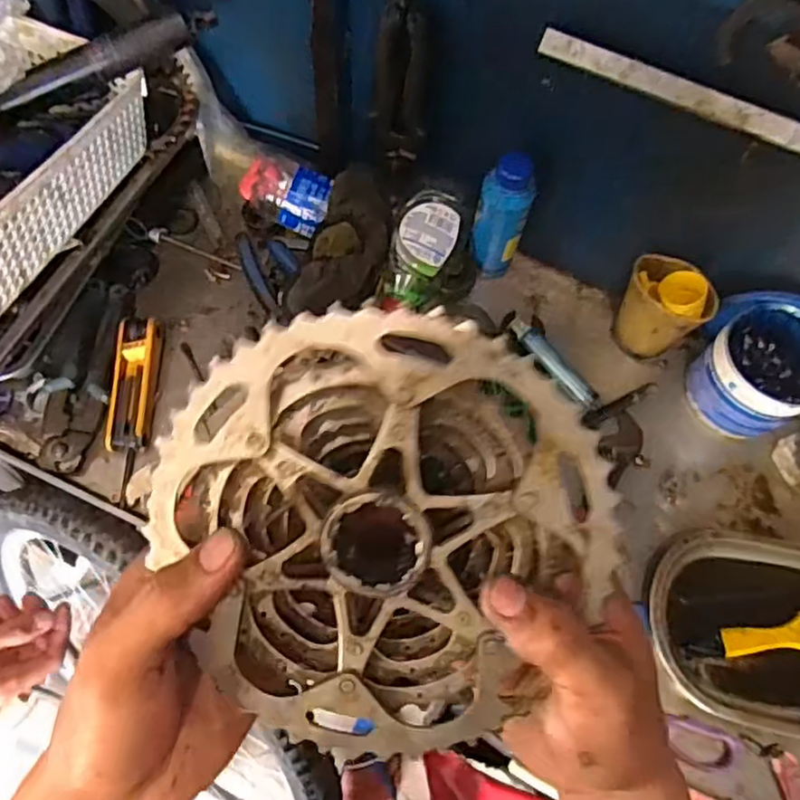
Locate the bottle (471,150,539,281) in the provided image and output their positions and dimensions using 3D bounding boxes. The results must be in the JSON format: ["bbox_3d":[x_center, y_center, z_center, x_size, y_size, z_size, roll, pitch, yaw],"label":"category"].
[{"bbox_3d":[0.099,-0.178,0.648,0.050,0.151,0.043,19,66,5],"label":"bottle"}]

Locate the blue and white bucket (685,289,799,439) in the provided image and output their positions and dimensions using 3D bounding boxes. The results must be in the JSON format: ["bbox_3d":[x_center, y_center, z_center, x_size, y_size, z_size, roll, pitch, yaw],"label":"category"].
[{"bbox_3d":[0.338,-0.037,0.631,0.115,0.089,0.114,1,65,-3],"label":"blue and white bucket"}]

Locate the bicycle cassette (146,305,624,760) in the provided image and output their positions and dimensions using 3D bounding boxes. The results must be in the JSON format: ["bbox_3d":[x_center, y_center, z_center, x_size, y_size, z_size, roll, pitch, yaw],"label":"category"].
[{"bbox_3d":[-0.007,0.051,0.275,0.173,0.043,0.170,1,100,5],"label":"bicycle cassette"}]

